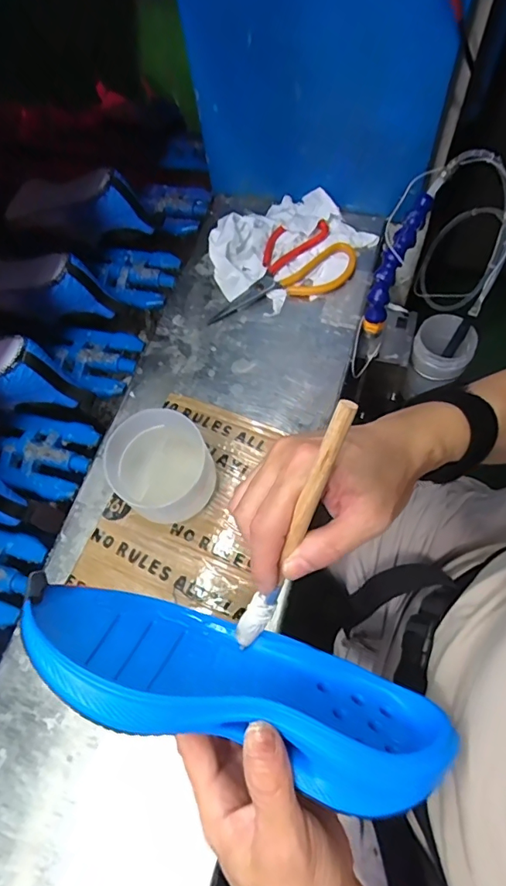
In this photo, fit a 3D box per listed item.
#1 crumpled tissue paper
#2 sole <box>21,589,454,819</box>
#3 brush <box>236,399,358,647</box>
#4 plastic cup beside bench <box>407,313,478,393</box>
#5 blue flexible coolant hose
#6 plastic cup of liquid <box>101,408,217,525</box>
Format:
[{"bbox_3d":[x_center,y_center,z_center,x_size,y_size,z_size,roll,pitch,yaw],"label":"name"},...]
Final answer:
[{"bbox_3d":[0.045,-0.243,0.602,0.182,0.041,0.181,23,65,9],"label":"crumpled tissue paper"},{"bbox_3d":[-0.013,0.148,0.299,0.261,0.105,0.050,15,101,5],"label":"sole"},{"bbox_3d":[0.022,0.056,0.278,0.016,0.186,0.011,24,32,10],"label":"brush"},{"bbox_3d":[0.238,-0.102,0.643,0.071,0.110,0.083,33,66,13],"label":"plastic cup beside bench"},{"bbox_3d":[0.150,-0.188,0.516,0.027,0.144,0.036,24,26,10],"label":"blue flexible coolant hose"},{"bbox_3d":[-0.084,0.027,0.451,0.092,0.068,0.094,1,63,-2],"label":"plastic cup of liquid"}]

